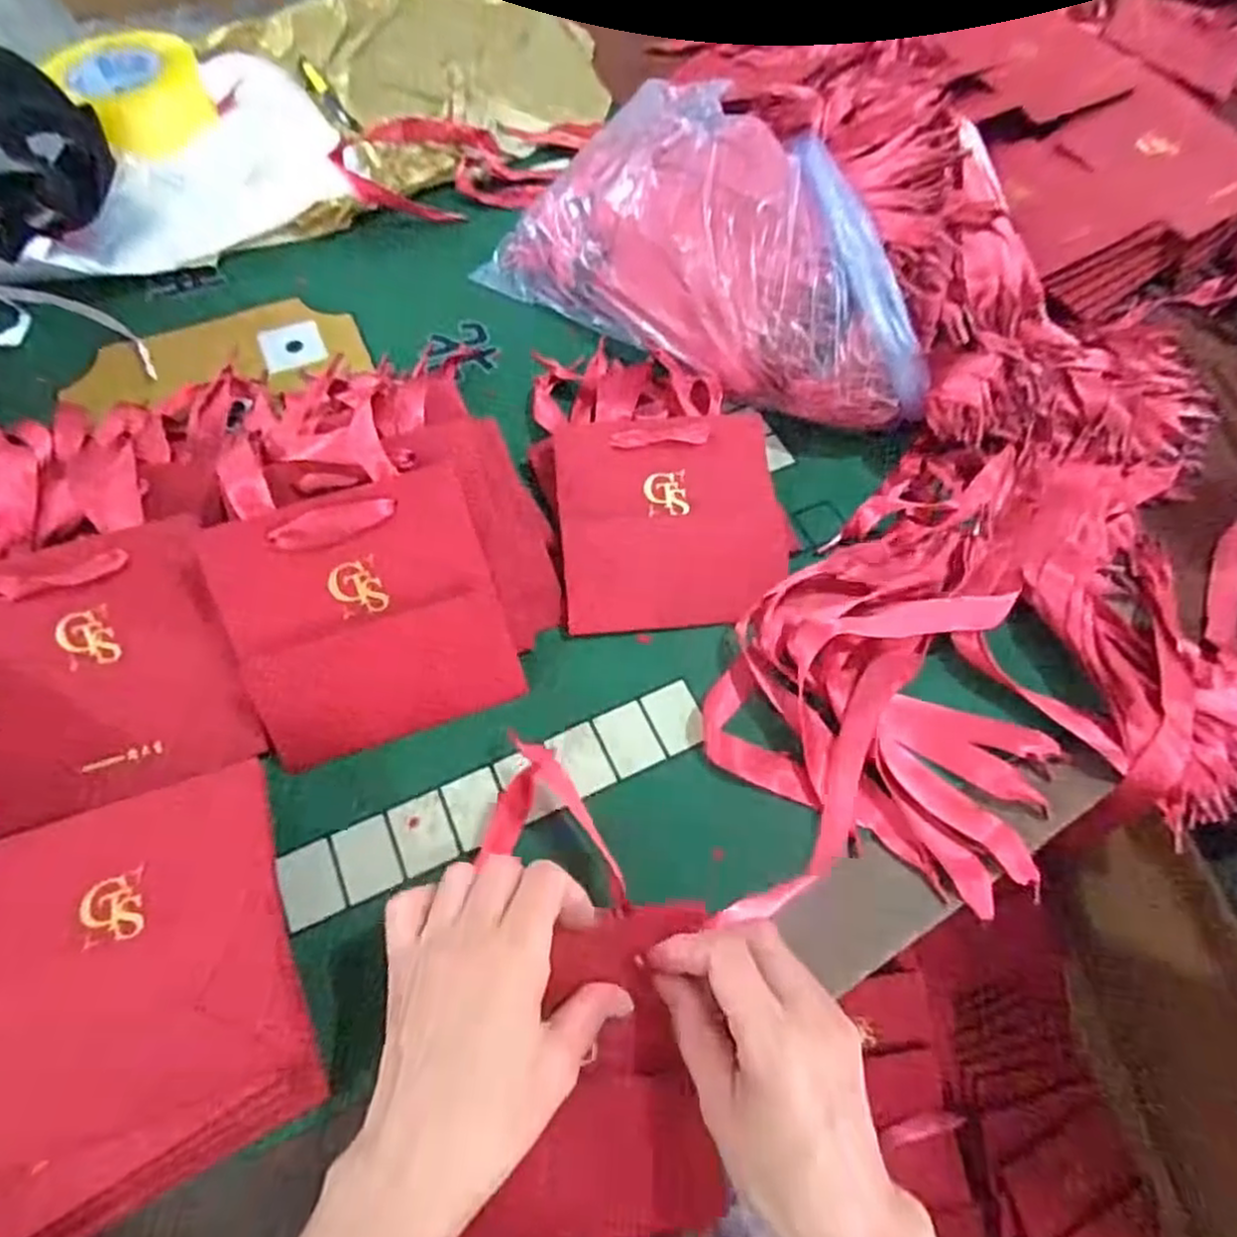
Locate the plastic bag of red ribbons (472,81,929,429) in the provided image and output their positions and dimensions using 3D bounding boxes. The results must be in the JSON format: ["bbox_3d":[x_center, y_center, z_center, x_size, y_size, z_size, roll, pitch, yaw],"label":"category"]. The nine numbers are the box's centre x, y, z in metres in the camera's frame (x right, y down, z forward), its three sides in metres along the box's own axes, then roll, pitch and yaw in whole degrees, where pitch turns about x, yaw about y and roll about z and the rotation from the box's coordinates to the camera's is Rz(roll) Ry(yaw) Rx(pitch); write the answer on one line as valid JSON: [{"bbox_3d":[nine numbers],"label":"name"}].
[{"bbox_3d":[0.077,-0.270,0.520,0.347,0.107,0.159,35,66,14],"label":"plastic bag of red ribbons"}]

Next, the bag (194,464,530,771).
[{"bbox_3d":[-0.139,0.001,0.406,0.140,0.012,0.135,-19,105,-15],"label":"bag"}]

